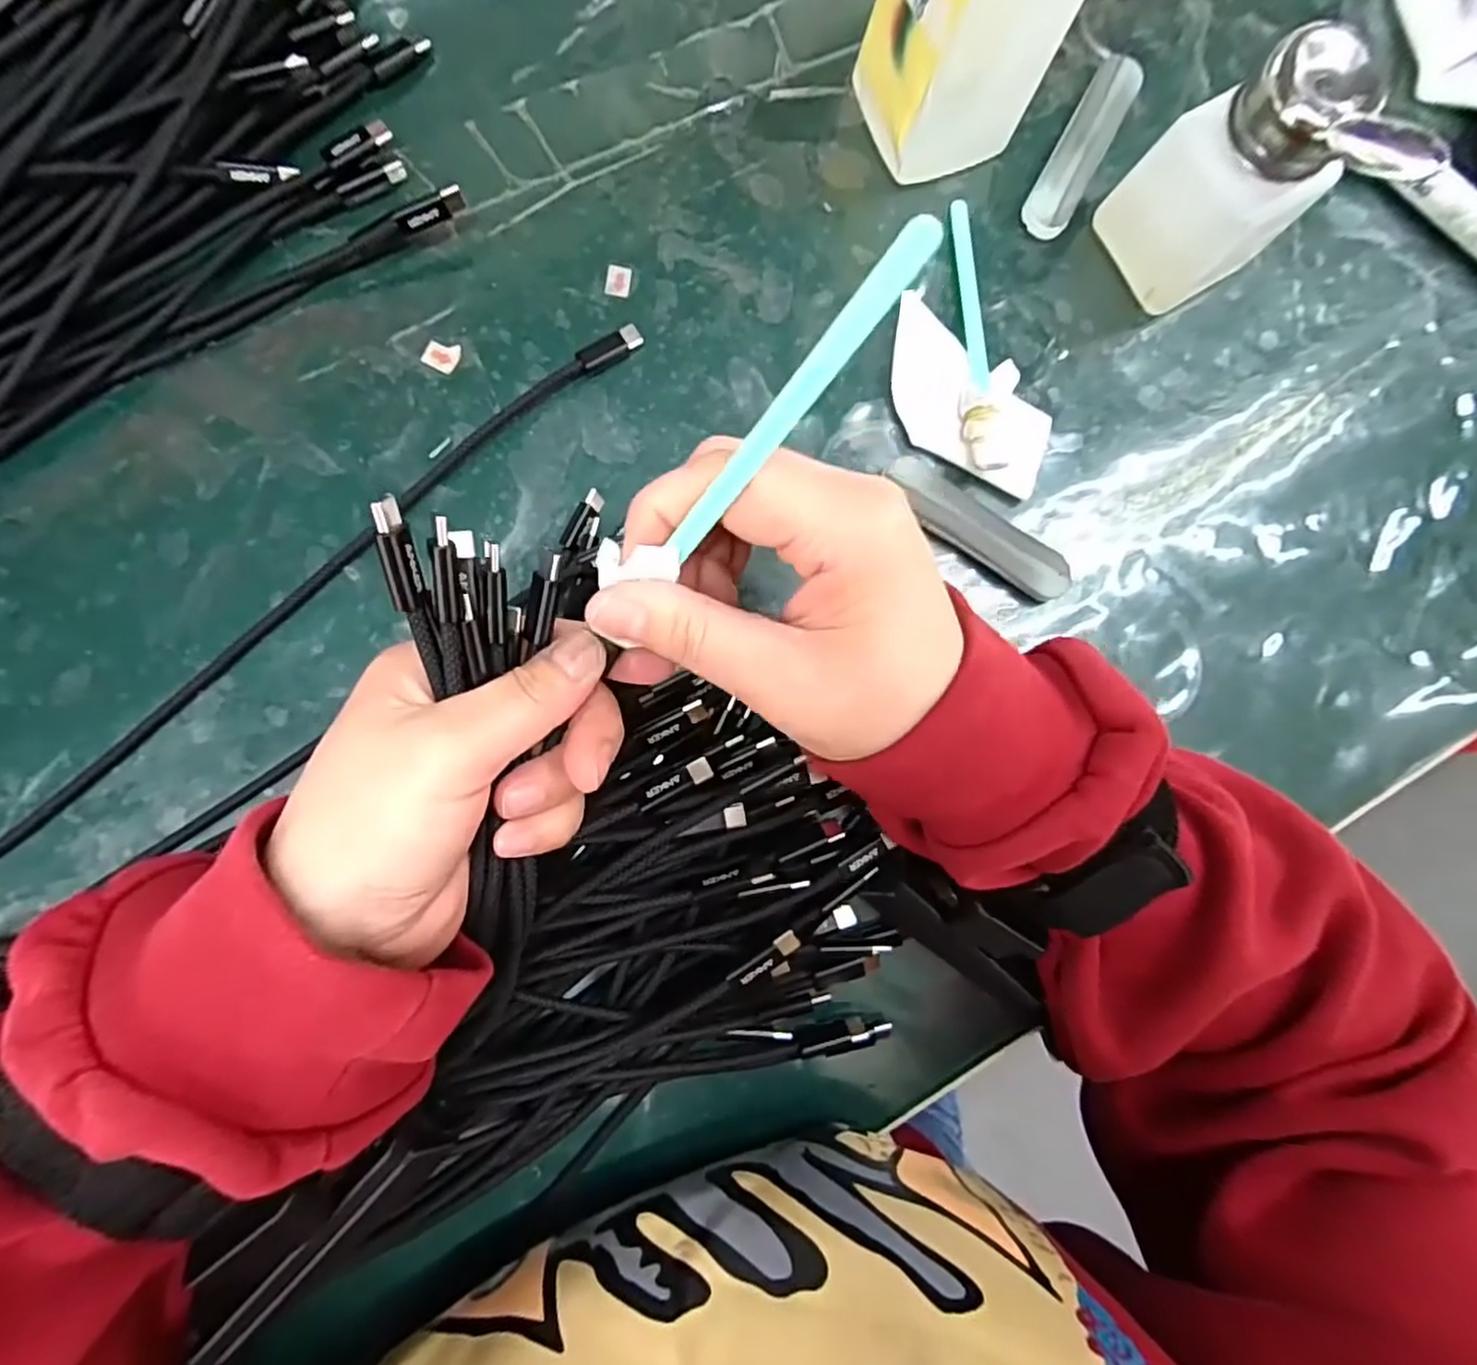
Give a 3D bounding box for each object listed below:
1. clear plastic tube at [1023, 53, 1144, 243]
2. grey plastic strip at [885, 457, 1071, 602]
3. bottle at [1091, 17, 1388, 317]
[{"bbox_3d":[0.145,-0.226,0.284,0.020,0.010,0.085,28,84,-3],"label":"clear plastic tube"},{"bbox_3d":[0.096,-0.062,0.268,0.082,0.008,0.022,34,84,-2],"label":"grey plastic strip"},{"bbox_3d":[0.183,-0.186,0.250,0.044,0.081,0.053,-31,89,-7],"label":"bottle"}]

